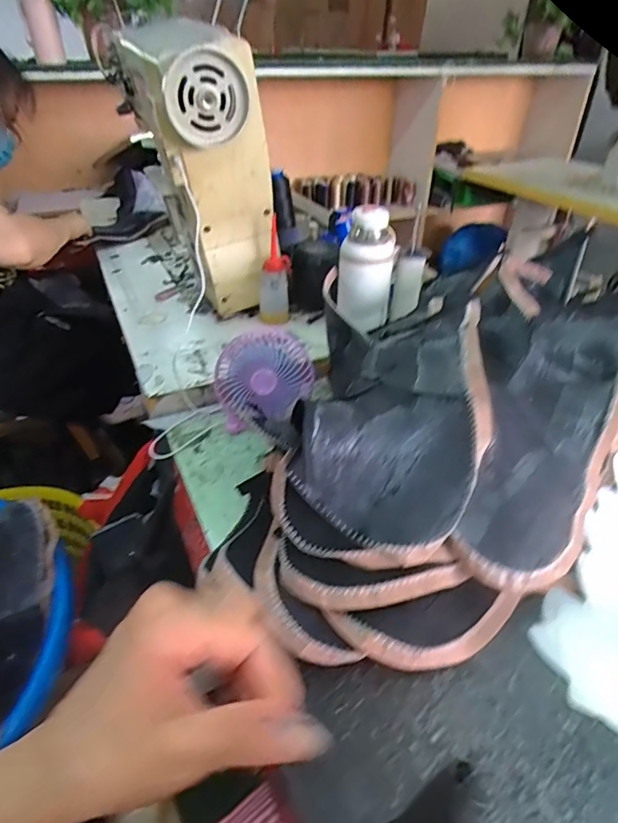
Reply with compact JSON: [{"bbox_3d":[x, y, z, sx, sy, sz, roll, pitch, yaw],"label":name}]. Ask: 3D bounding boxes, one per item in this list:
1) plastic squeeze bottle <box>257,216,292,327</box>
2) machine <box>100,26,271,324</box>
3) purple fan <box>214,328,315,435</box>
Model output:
[{"bbox_3d":[-0.062,-0.240,0.897,0.055,0.155,0.058,-2,37,-3],"label":"plastic squeeze bottle"},{"bbox_3d":[-0.224,-0.446,0.947,0.177,0.414,0.504,-16,39,-20],"label":"machine"},{"bbox_3d":[-0.062,-0.046,0.702,0.134,0.108,0.096,-4,37,-5],"label":"purple fan"}]

